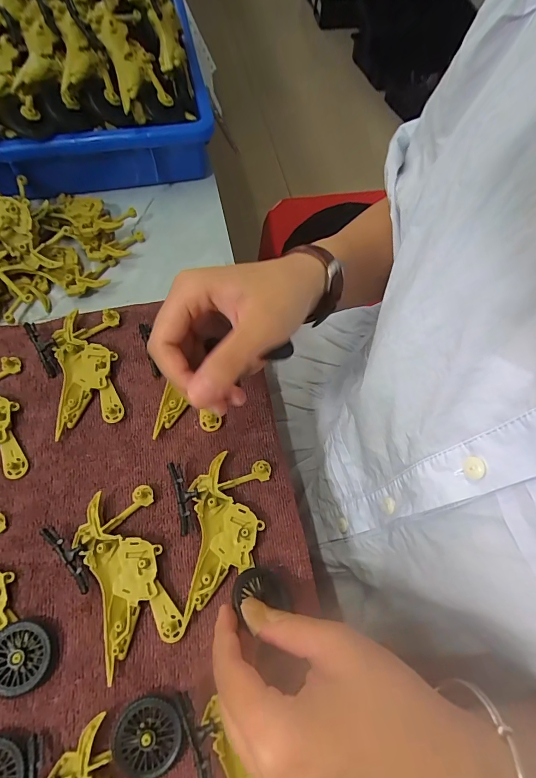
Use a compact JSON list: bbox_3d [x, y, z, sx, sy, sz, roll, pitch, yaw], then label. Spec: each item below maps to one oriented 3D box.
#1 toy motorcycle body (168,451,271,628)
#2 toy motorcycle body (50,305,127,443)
[{"bbox_3d":[-0.026,0.090,0.262,0.066,0.014,0.090,-11,67,-7],"label":"toy motorcycle body"},{"bbox_3d":[-0.140,-0.016,0.306,0.048,0.012,0.097,-11,67,-7],"label":"toy motorcycle body"}]

